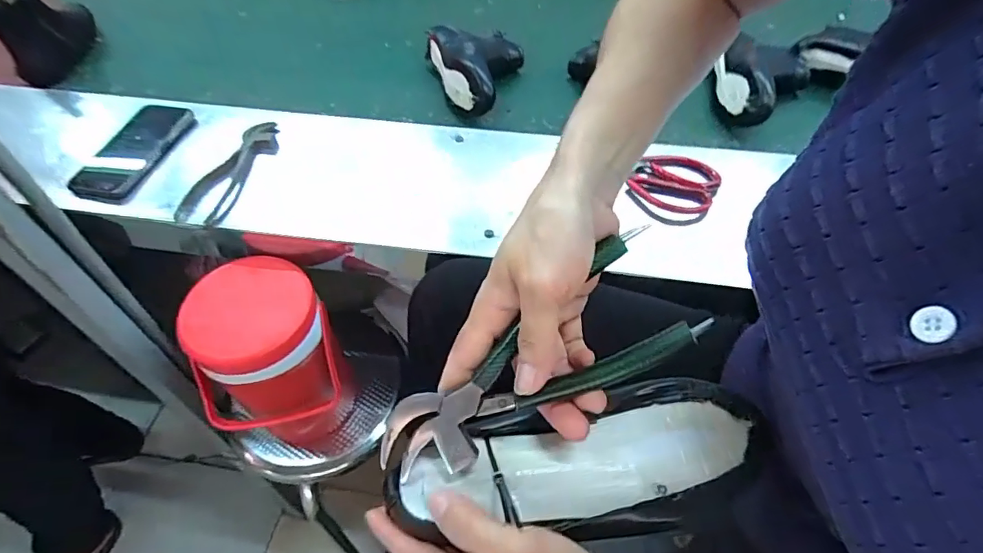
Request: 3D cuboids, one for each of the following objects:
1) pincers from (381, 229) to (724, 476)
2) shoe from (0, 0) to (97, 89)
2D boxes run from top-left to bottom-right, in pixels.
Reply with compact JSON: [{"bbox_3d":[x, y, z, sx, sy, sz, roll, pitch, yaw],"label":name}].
[{"bbox_3d":[0.026,0.055,0.283,0.187,0.023,0.067,-36,84,-1],"label":"pincers"},{"bbox_3d":[-0.732,-0.427,0.809,0.076,0.126,0.207,-15,53,-11],"label":"shoe"}]

